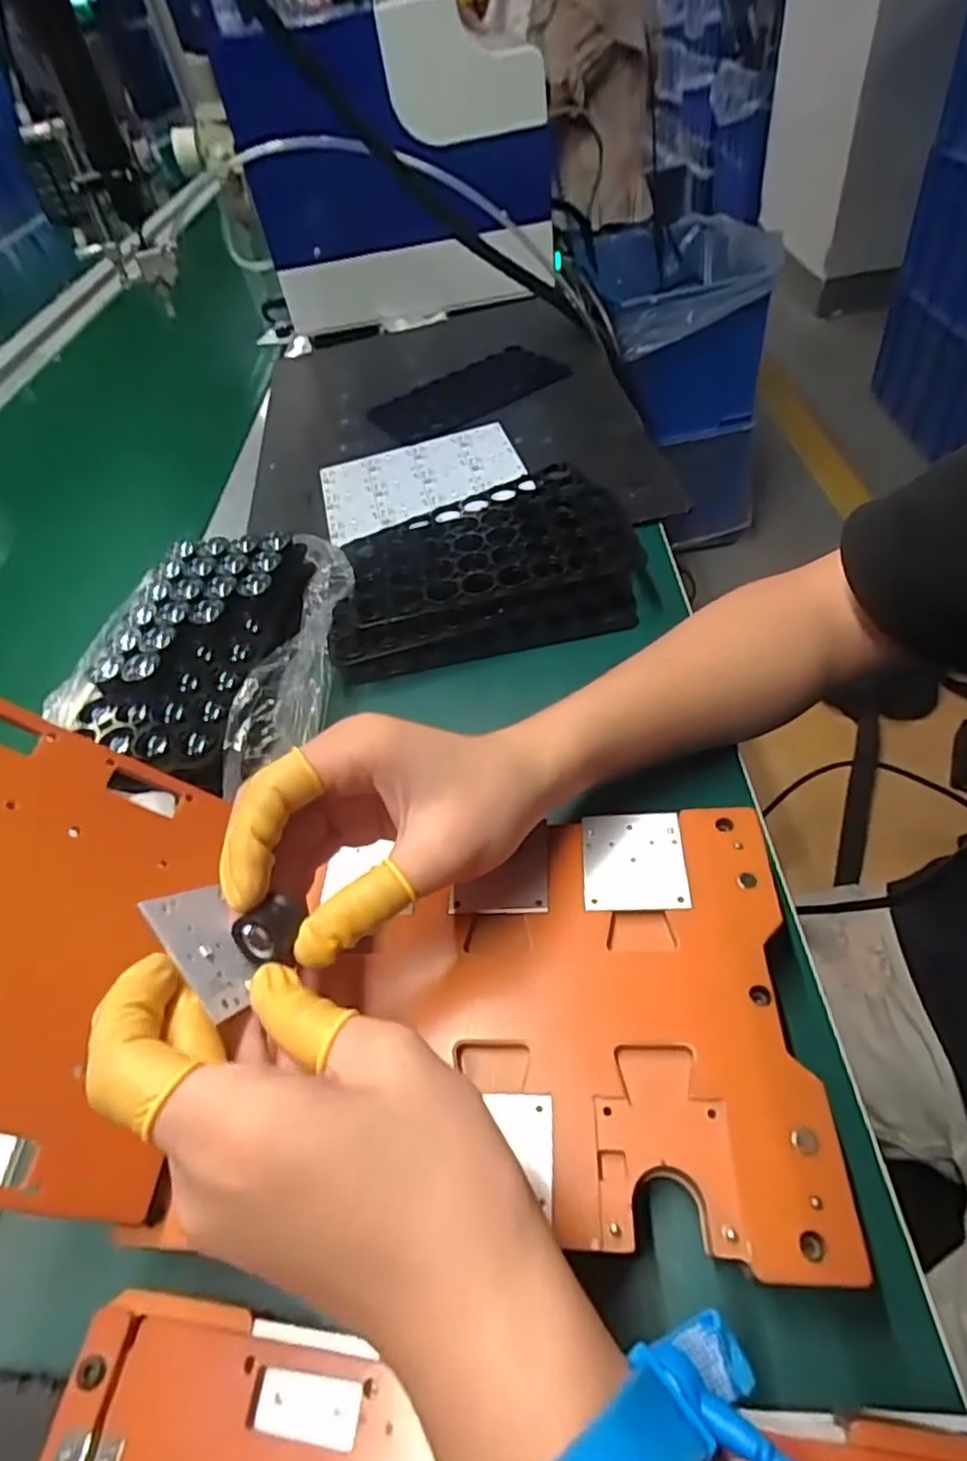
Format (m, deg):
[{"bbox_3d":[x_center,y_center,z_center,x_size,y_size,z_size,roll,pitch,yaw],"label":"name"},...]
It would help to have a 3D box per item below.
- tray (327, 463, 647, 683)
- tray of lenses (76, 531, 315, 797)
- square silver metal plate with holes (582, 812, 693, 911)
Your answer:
[{"bbox_3d":[-0.006,-0.118,0.475,0.210,0.032,0.153,-19,49,-5],"label":"tray"},{"bbox_3d":[-0.177,-0.058,0.417,0.099,0.029,0.196,0,50,12],"label":"tray of lenses"},{"bbox_3d":[0.067,0.057,0.300,0.044,0.005,0.047,-3,49,9],"label":"square silver metal plate with holes"}]

